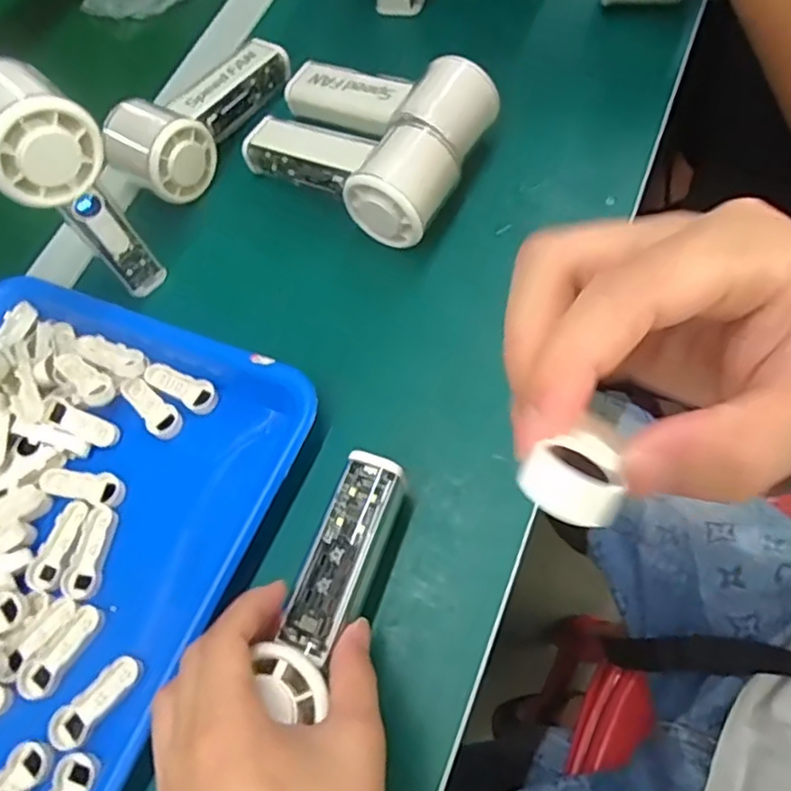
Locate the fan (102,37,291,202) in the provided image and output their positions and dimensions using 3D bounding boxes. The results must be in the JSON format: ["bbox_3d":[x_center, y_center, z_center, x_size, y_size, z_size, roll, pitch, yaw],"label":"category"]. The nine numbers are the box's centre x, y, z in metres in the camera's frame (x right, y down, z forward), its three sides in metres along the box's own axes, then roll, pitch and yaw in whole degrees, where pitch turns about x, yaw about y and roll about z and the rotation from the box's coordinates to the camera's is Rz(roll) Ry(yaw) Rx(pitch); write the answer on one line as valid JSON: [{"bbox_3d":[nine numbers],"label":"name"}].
[{"bbox_3d":[-0.138,-0.208,0.477,0.069,0.047,0.153,38,75,22],"label":"fan"}]

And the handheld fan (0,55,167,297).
[{"bbox_3d":[-0.194,-0.122,0.384,0.056,0.137,0.067,-43,66,-13],"label":"handheld fan"}]

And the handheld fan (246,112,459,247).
[{"bbox_3d":[-0.033,-0.152,0.437,0.157,0.052,0.062,26,68,27],"label":"handheld fan"}]

